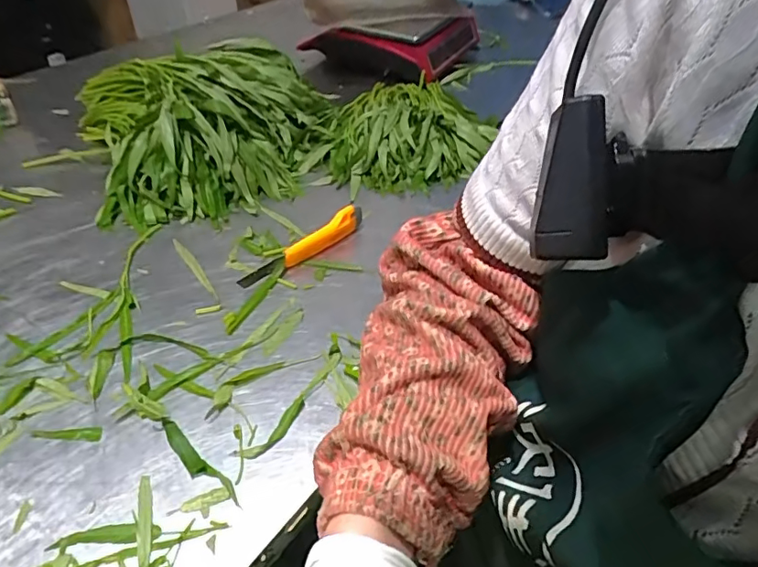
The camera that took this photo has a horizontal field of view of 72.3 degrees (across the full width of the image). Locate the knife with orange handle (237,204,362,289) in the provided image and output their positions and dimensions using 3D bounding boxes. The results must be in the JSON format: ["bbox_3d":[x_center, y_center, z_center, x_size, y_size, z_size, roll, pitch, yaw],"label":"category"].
[{"bbox_3d":[-0.098,-0.049,0.690,0.199,0.046,0.015,-33,53,-31],"label":"knife with orange handle"}]

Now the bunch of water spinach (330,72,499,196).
[{"bbox_3d":[0.052,-0.270,0.903,0.263,0.071,0.298,0,43,-2],"label":"bunch of water spinach"}]

